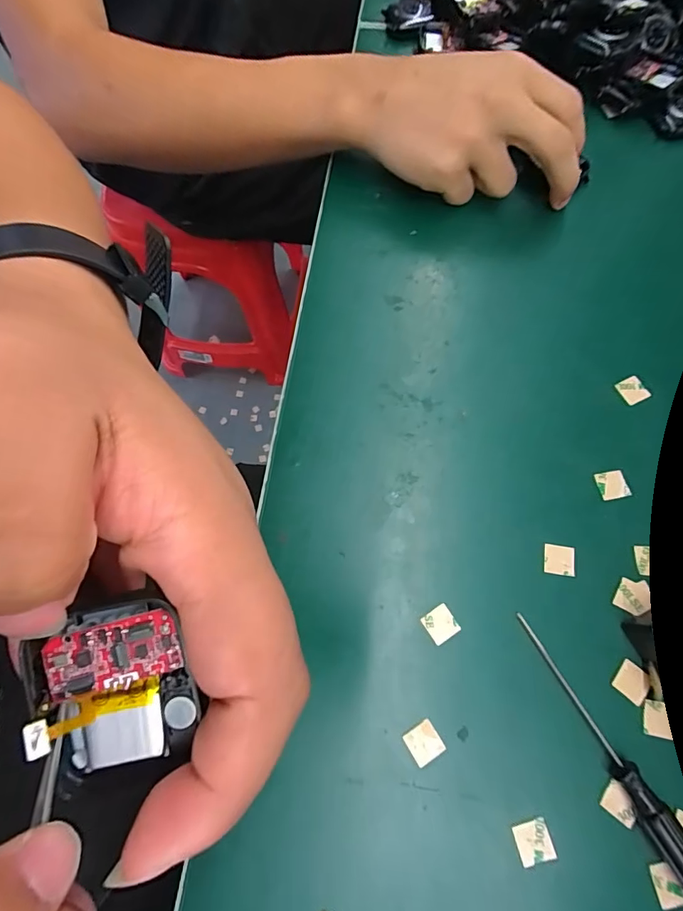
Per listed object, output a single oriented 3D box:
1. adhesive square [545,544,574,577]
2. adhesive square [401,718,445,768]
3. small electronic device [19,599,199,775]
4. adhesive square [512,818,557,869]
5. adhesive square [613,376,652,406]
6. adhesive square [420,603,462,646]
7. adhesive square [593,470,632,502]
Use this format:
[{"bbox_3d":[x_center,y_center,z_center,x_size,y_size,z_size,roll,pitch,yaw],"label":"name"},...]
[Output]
[{"bbox_3d":[0.117,0.055,0.237,0.015,0.004,0.015,8,71,5],"label":"adhesive square"},{"bbox_3d":[0.039,0.136,0.211,0.015,0.004,0.016,-30,72,-8],"label":"adhesive square"},{"bbox_3d":[-0.052,0.053,0.103,0.035,0.014,0.036,-17,91,-3],"label":"small electronic device"},{"bbox_3d":[0.086,0.172,0.198,0.016,0.004,0.016,-14,72,-6],"label":"adhesive square"},{"bbox_3d":[0.176,-0.039,0.269,0.014,0.004,0.016,-25,71,-7],"label":"adhesive square"},{"bbox_3d":[0.051,0.087,0.229,0.016,0.004,0.016,-32,72,-9],"label":"adhesive square"},{"bbox_3d":[0.152,0.016,0.249,0.016,0.004,0.016,-9,70,-1],"label":"adhesive square"}]

